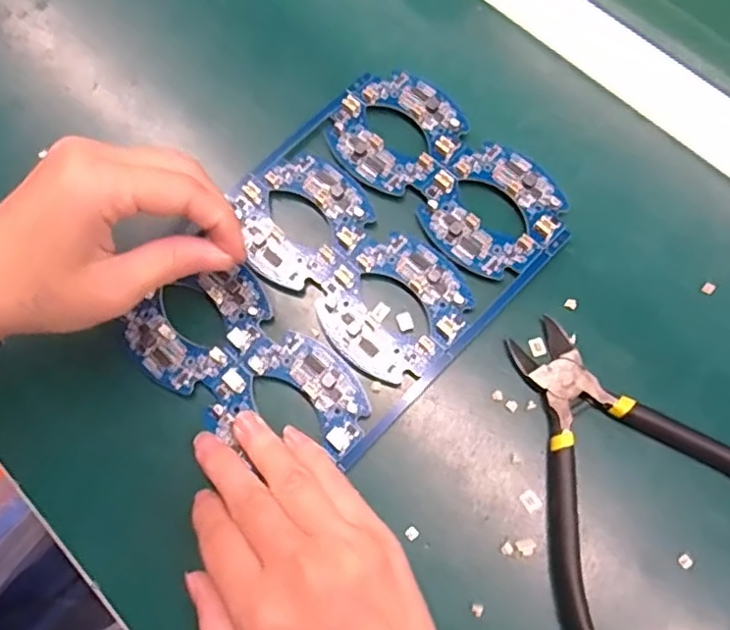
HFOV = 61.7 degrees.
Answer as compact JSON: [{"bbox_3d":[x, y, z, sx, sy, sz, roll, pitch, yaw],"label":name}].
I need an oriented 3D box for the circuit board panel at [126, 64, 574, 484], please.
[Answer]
[{"bbox_3d":[-0.008,-0.027,0.294,0.136,0.010,0.197,43,79,12],"label":"circuit board panel"}]

